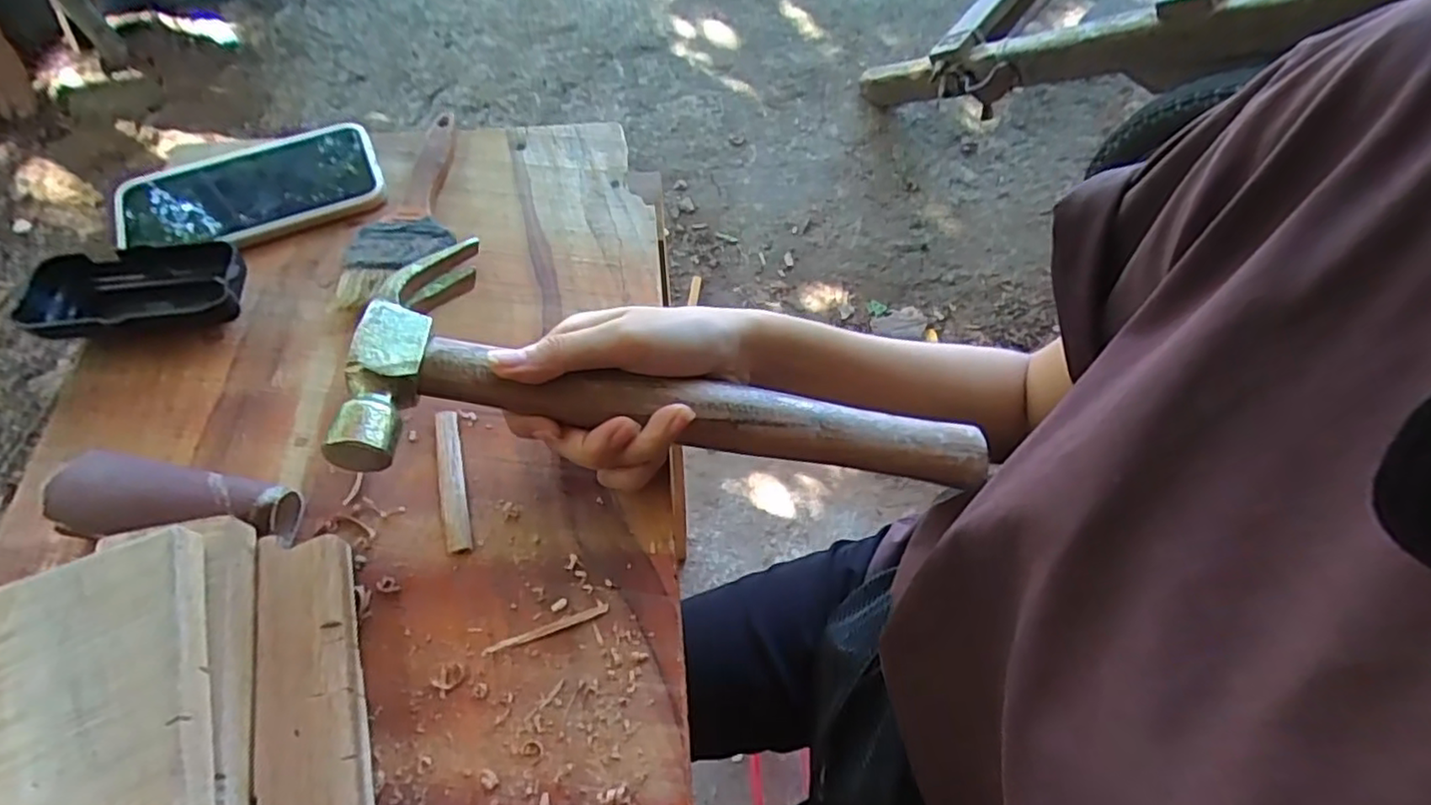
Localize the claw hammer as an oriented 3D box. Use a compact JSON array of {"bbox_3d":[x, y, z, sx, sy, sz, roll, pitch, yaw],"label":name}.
[{"bbox_3d":[-0.008,-0.005,0.333,0.303,0.034,0.119,9,60,-13],"label":"claw hammer"}]

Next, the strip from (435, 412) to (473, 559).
[{"bbox_3d":[-0.134,0.039,0.341,0.013,0.006,0.077,-14,62,-8],"label":"strip"}]

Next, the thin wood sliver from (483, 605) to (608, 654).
[{"bbox_3d":[-0.077,0.103,0.305,0.056,0.004,0.004,-18,62,-10],"label":"thin wood sliver"}]

